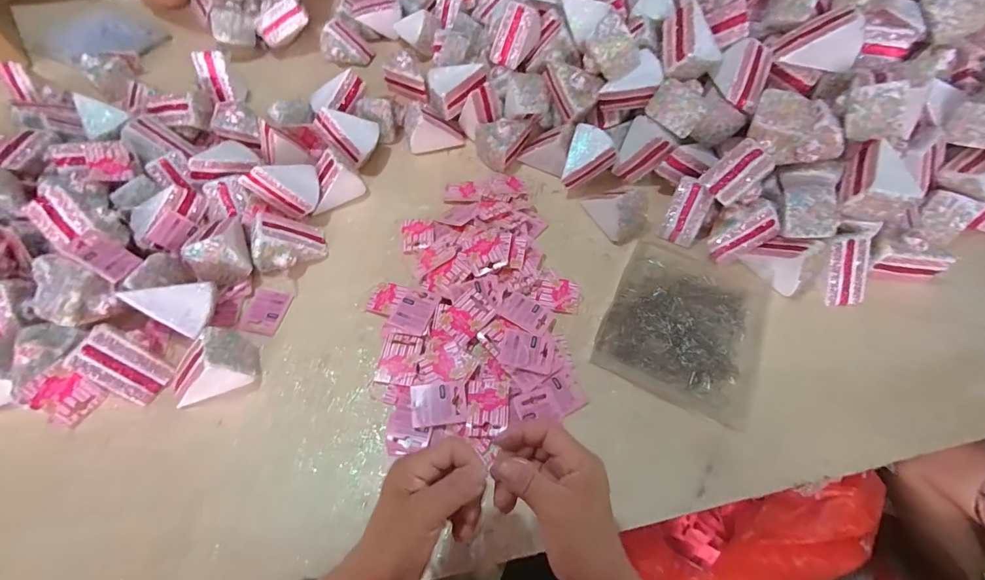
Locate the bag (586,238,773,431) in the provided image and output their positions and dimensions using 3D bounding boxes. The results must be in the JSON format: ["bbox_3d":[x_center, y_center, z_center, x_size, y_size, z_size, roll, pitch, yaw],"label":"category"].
[{"bbox_3d":[0.242,0.038,0.552,0.180,0.020,0.207,22,61,12],"label":"bag"}]

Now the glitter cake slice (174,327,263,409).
[{"bbox_3d":[-0.314,0.084,0.484,0.095,0.059,0.068,-16,60,-10],"label":"glitter cake slice"}]

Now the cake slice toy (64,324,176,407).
[{"bbox_3d":[-0.408,0.082,0.487,0.076,0.060,0.058,20,60,11],"label":"cake slice toy"}]

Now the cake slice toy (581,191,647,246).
[{"bbox_3d":[0.176,-0.116,0.620,0.062,0.067,0.087,-15,60,-10],"label":"cake slice toy"}]

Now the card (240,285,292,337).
[{"bbox_3d":[-0.290,0.028,0.561,0.048,0.006,0.063,12,56,-2],"label":"card"}]

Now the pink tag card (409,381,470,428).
[{"bbox_3d":[-0.059,0.127,0.491,0.062,0.004,0.044,-3,66,-5],"label":"pink tag card"}]

